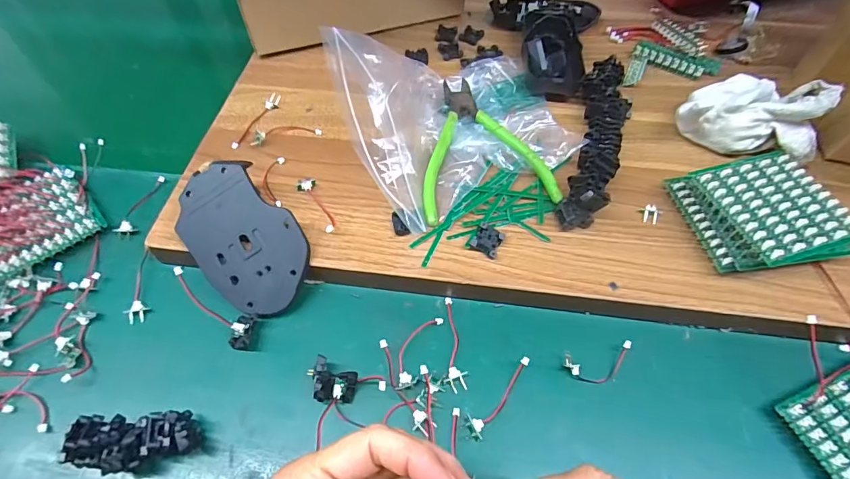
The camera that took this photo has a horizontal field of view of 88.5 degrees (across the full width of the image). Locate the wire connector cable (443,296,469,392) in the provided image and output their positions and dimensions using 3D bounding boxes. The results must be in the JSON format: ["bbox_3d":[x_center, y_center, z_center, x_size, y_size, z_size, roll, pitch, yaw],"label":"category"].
[{"bbox_3d":[0.019,0.070,0.301,0.015,0.004,0.066,-3,60,-3],"label":"wire connector cable"}]

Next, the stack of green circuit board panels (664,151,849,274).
[{"bbox_3d":[0.240,-0.019,0.311,0.093,0.035,0.088,-9,58,-5],"label":"stack of green circuit board panels"}]

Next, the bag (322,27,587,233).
[{"bbox_3d":[0.029,-0.104,0.351,0.175,0.054,0.171,-24,60,-14],"label":"bag"}]

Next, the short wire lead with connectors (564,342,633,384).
[{"bbox_3d":[0.117,0.082,0.291,0.046,0.010,0.023,-5,60,-4],"label":"short wire lead with connectors"}]

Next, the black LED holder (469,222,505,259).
[{"bbox_3d":[0.045,0.001,0.315,0.020,0.008,0.022,22,60,14],"label":"black LED holder"}]

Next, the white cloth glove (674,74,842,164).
[{"bbox_3d":[0.262,-0.098,0.347,0.063,0.061,0.097,-32,63,-19],"label":"white cloth glove"}]

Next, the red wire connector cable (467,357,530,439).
[{"bbox_3d":[0.048,0.099,0.280,0.013,0.011,0.058,37,66,18],"label":"red wire connector cable"}]

